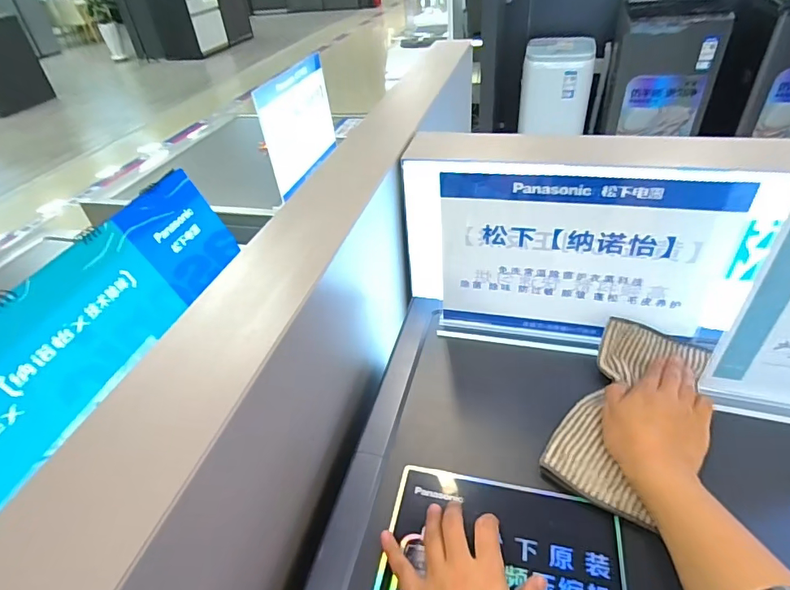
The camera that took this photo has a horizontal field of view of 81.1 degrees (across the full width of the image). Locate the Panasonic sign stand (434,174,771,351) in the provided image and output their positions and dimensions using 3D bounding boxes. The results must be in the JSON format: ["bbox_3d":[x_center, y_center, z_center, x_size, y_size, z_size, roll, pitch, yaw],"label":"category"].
[{"bbox_3d":[0.201,-0.023,0.511,0.297,0.217,0.024,5,41,17],"label":"Panasonic sign stand"}]

